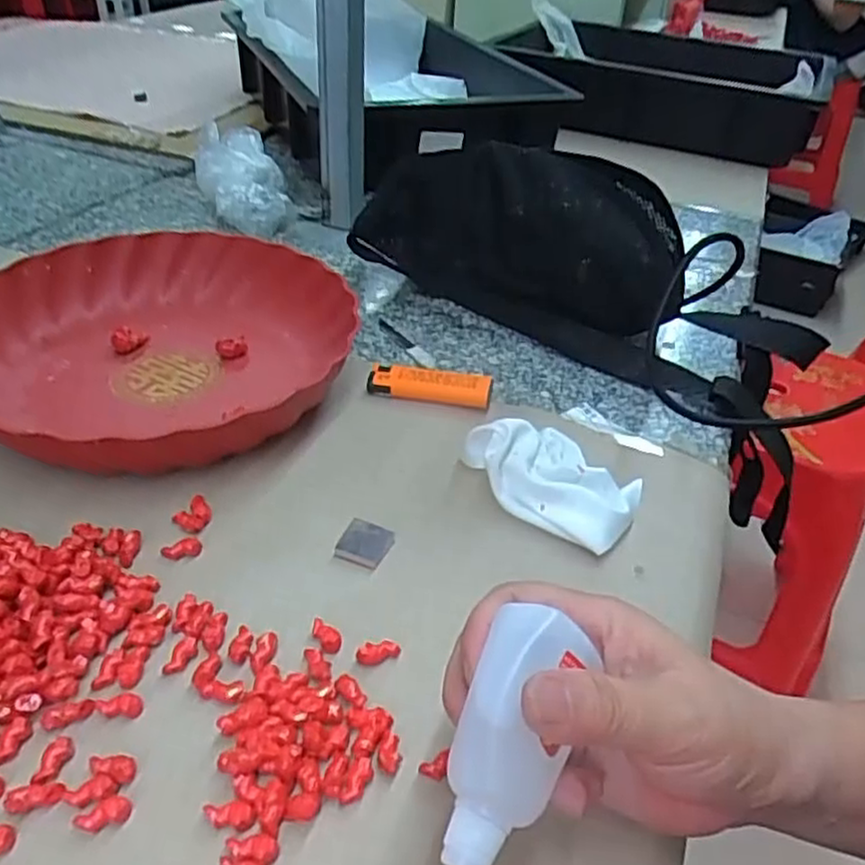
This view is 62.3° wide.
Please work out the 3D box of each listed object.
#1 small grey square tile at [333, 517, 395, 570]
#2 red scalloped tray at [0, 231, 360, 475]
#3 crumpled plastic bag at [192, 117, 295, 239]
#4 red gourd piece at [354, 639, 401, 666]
[{"bbox_3d":[-0.034,0.056,0.364,0.024,0.006,0.025,17,40,17],"label":"small grey square tile"},{"bbox_3d":[-0.180,-0.057,0.467,0.246,0.046,0.244,14,39,13],"label":"red scalloped tray"},{"bbox_3d":[-0.184,-0.249,0.697,0.076,0.072,0.142,-14,41,-21],"label":"crumpled plastic bag"},{"bbox_3d":[-0.024,0.095,0.312,0.019,0.006,0.009,-13,41,-20],"label":"red gourd piece"}]

